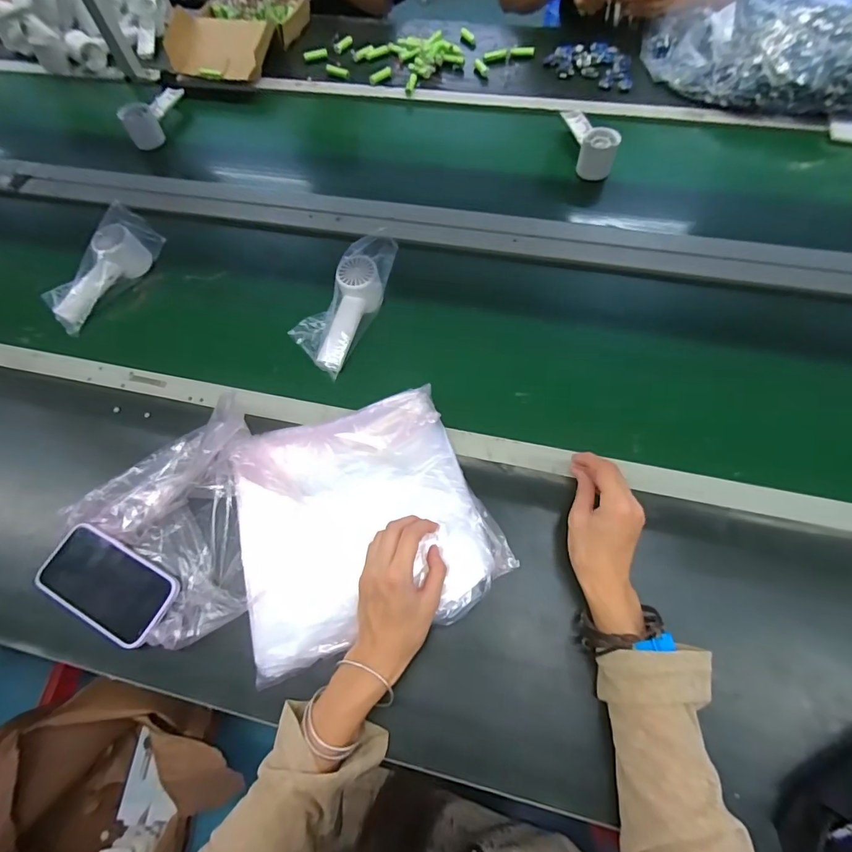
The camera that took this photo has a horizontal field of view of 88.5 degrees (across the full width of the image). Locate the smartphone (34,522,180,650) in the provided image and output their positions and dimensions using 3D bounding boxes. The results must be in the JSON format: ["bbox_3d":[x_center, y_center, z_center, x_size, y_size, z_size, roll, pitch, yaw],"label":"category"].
[{"bbox_3d":[-0.343,0.170,0.466,0.155,0.013,0.081,26,77,12],"label":"smartphone"}]

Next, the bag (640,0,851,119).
[{"bbox_3d":[0.589,-0.668,0.774,0.421,0.098,0.215,27,68,15],"label":"bag"}]

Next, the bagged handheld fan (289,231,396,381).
[{"bbox_3d":[-0.109,-0.169,0.604,0.098,0.054,0.193,26,85,15],"label":"bagged handheld fan"}]

